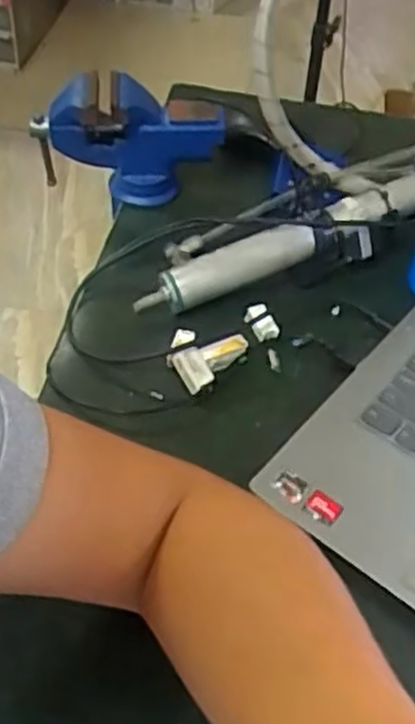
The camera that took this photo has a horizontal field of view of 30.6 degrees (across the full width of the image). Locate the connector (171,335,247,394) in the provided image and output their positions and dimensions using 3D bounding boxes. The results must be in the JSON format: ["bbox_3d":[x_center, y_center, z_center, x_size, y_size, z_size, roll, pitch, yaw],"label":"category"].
[{"bbox_3d":[0.006,0.001,0.509,0.052,0.025,0.026,-15,51,-16],"label":"connector"}]

